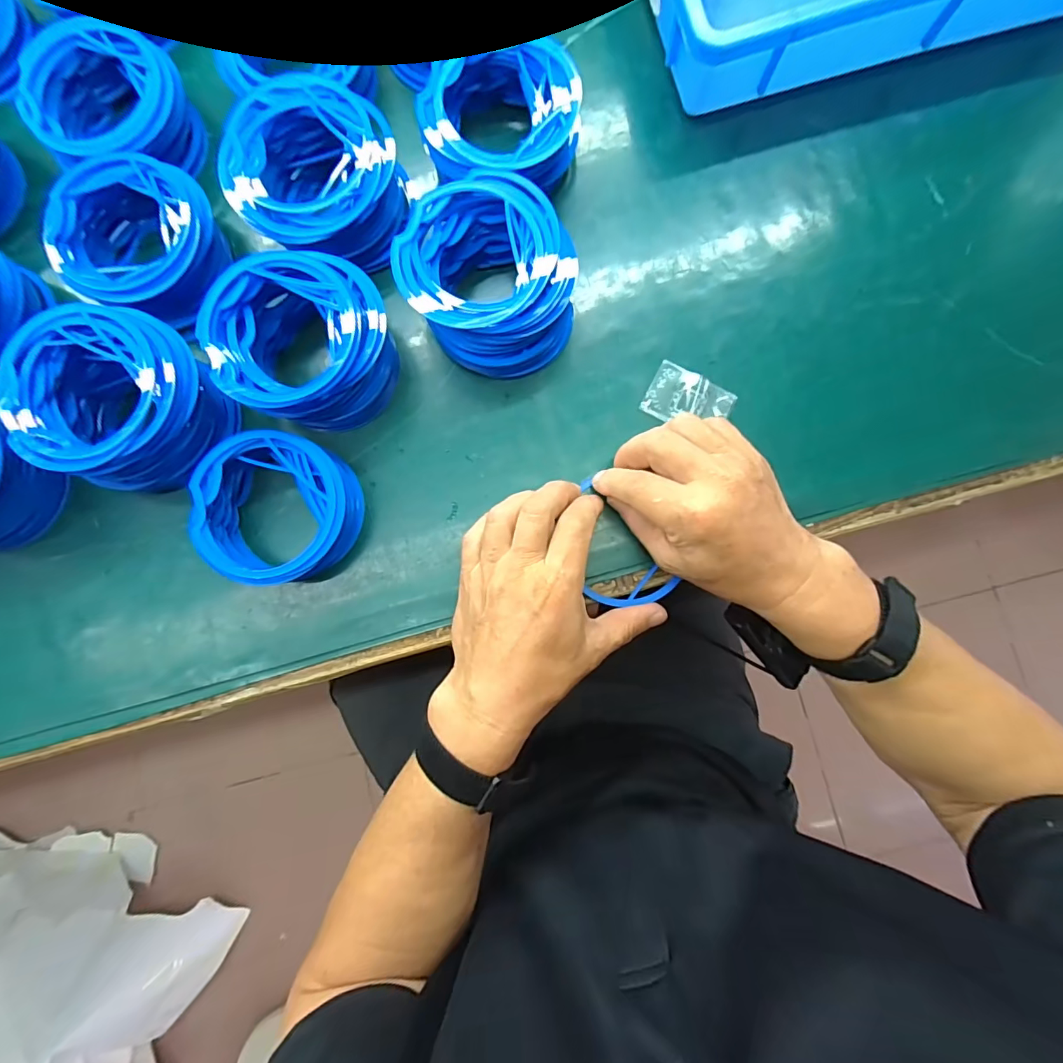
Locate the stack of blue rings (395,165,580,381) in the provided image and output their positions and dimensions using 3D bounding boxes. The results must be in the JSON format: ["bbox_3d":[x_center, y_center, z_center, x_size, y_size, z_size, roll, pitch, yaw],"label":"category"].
[{"bbox_3d":[-0.027,-0.168,0.318,0.109,0.051,0.117,-34,86,-2],"label":"stack of blue rings"}]

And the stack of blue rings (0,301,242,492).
[{"bbox_3d":[-0.263,-0.083,0.308,0.112,0.058,0.111,42,87,3],"label":"stack of blue rings"}]

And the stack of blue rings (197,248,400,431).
[{"bbox_3d":[-0.148,-0.124,0.316,0.111,0.053,0.108,-33,86,-2],"label":"stack of blue rings"}]

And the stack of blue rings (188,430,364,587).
[{"bbox_3d":[-0.168,-0.015,0.317,0.095,0.034,0.096,2,86,1],"label":"stack of blue rings"}]

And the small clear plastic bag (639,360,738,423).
[{"bbox_3d":[0.111,-0.091,0.332,0.057,0.004,0.039,27,89,2],"label":"small clear plastic bag"}]

